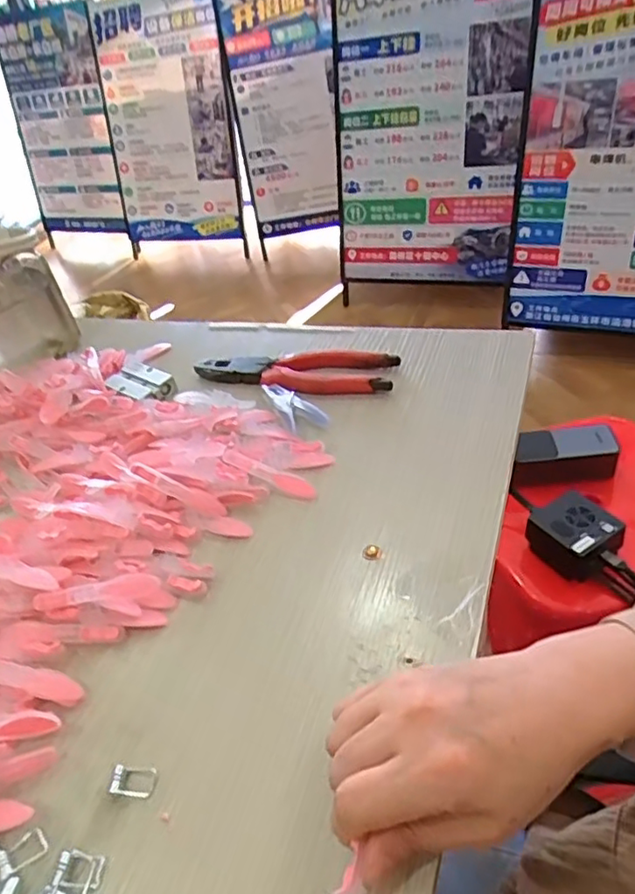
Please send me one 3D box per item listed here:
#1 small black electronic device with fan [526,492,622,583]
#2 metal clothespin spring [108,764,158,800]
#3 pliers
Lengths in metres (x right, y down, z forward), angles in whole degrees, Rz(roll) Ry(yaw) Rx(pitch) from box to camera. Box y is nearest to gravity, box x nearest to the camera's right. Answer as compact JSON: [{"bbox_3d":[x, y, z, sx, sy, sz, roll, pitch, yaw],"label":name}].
[{"bbox_3d":[0.278,0.094,0.664,0.077,0.037,0.079,-31,44,-20],"label":"small black electronic device with fan"},{"bbox_3d":[-0.093,0.169,0.310,0.022,0.006,0.014,-3,41,11],"label":"metal clothespin spring"},{"bbox_3d":[-0.024,-0.070,0.548,0.186,0.016,0.045,3,43,17],"label":"pliers"}]

